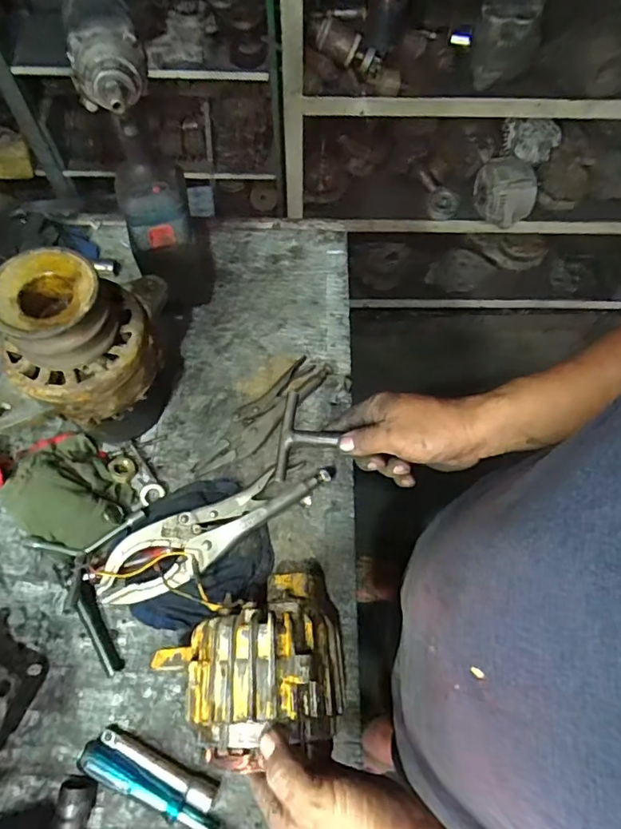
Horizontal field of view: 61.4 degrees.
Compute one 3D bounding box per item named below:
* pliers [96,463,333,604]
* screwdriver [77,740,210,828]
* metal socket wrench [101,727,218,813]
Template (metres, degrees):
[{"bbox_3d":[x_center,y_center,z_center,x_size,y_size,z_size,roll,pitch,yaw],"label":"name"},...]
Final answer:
[{"bbox_3d":[-0.096,0.122,0.567,0.264,0.046,0.072,-28,68,-14],"label":"pliers"},{"bbox_3d":[-0.130,0.351,0.474,0.178,0.025,0.025,25,66,10],"label":"screwdriver"},{"bbox_3d":[-0.143,0.330,0.488,0.119,0.014,0.022,22,66,9],"label":"metal socket wrench"}]

